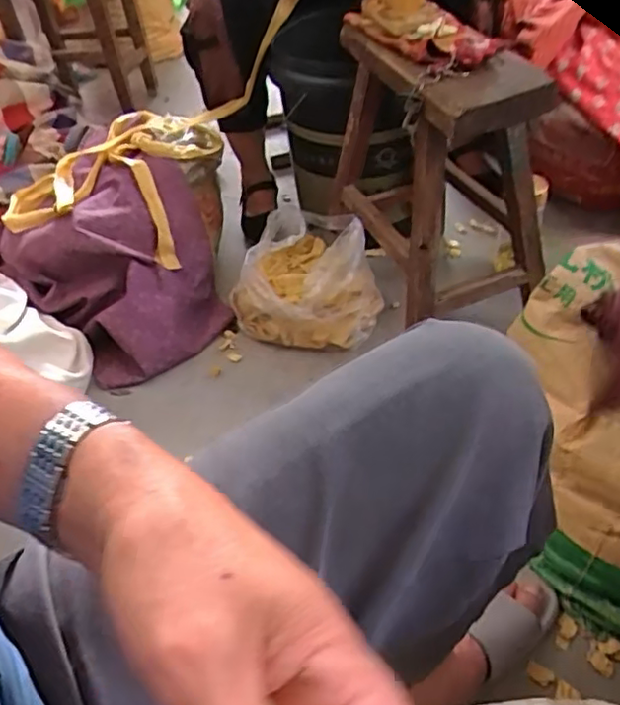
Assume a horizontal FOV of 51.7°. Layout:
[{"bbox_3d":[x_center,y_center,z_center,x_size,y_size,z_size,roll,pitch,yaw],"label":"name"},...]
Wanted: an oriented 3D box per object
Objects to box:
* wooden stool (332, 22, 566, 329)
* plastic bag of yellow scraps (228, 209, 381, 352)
[{"bbox_3d":[0.180,-0.287,0.950,0.200,0.318,0.383,-19,45,-12],"label":"wooden stool"},{"bbox_3d":[-0.006,-0.130,1.107,0.255,0.130,0.231,9,46,17],"label":"plastic bag of yellow scraps"}]

